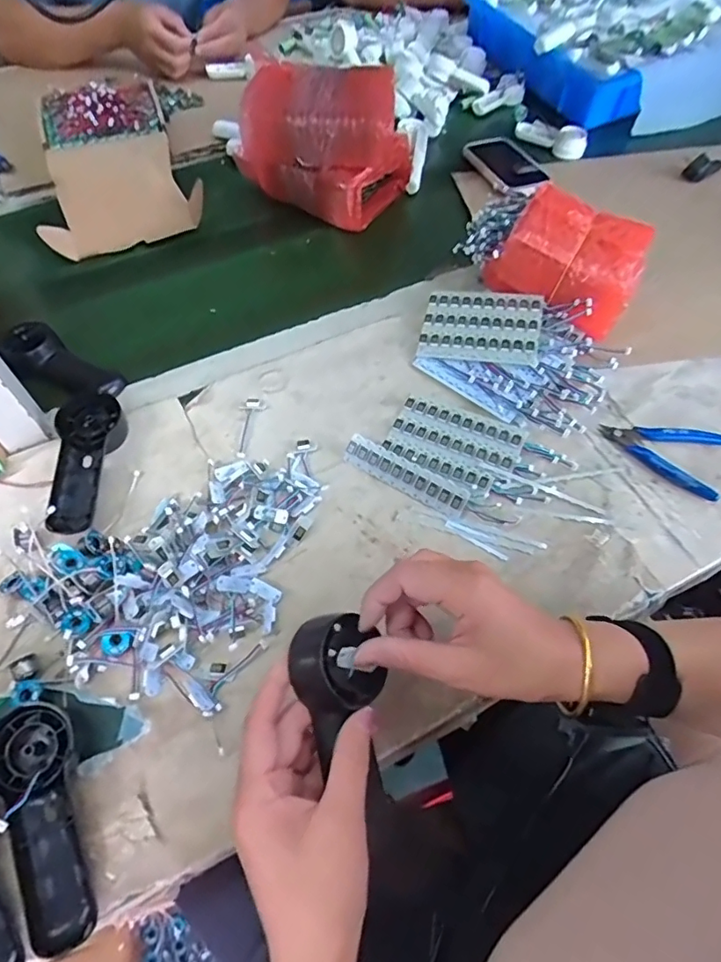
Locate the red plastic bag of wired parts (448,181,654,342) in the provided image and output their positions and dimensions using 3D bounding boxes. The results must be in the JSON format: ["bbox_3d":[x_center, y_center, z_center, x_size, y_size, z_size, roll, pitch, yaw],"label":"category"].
[{"bbox_3d":[0.214,-0.257,0.610,0.194,0.100,0.109,28,63,13],"label":"red plastic bag of wired parts"}]

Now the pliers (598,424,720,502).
[{"bbox_3d":[0.302,-0.031,0.539,0.117,0.009,0.077,19,61,9],"label":"pliers"}]

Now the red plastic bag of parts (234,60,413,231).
[{"bbox_3d":[-0.047,-0.448,0.705,0.196,0.122,0.136,21,62,10],"label":"red plastic bag of parts"}]

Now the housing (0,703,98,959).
[{"bbox_3d":[-0.220,0.232,0.366,0.056,0.030,0.147,-15,62,-11],"label":"housing"}]

